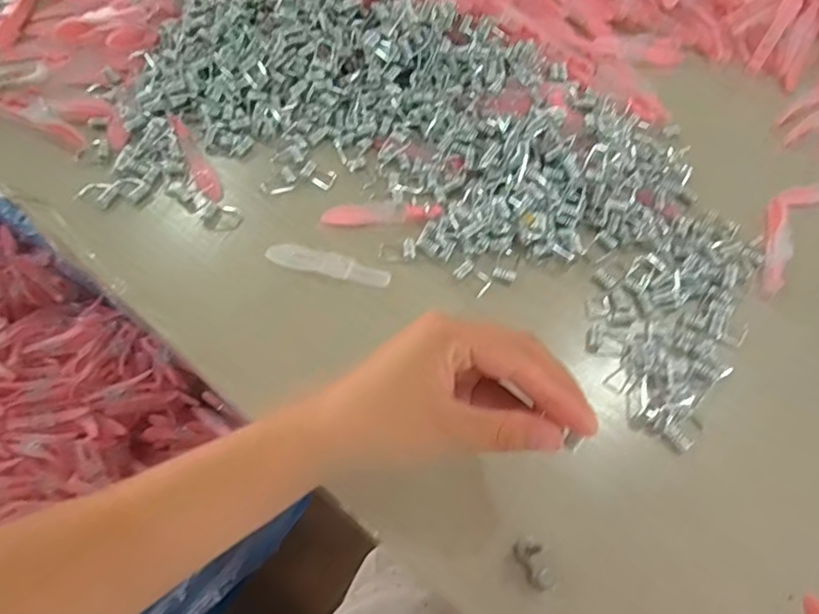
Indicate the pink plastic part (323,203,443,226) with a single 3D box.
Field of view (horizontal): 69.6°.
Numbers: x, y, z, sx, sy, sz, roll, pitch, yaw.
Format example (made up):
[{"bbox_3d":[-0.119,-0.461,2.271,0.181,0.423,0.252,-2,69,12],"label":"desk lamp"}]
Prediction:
[{"bbox_3d":[-0.018,-0.062,0.391,0.078,0.007,0.016,1,61,-3],"label":"pink plastic part"}]

